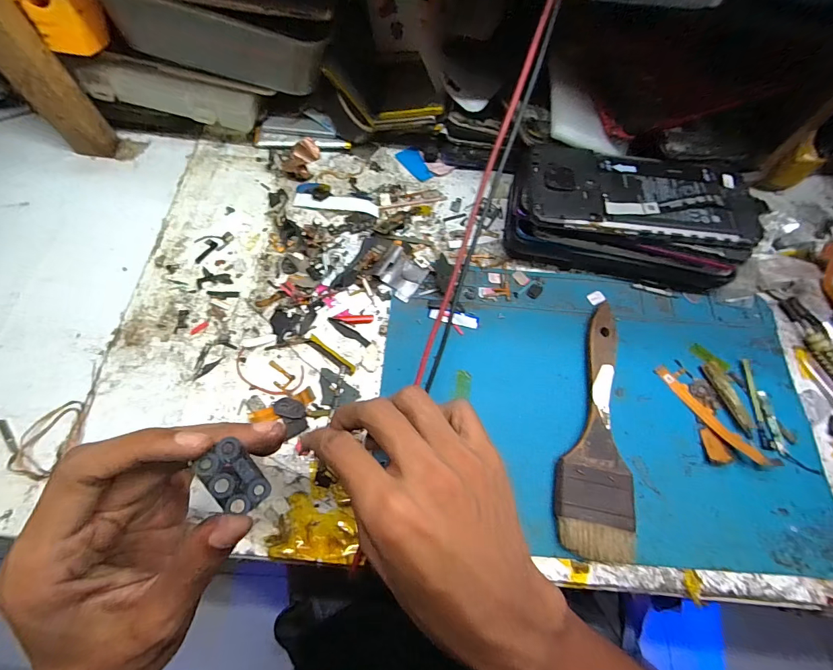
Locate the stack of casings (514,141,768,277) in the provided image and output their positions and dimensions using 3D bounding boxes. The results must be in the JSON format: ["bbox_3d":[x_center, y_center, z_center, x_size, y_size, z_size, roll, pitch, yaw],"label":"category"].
[{"bbox_3d":[0.152,-0.086,0.295,0.171,0.060,0.076,7,67,0],"label":"stack of casings"}]

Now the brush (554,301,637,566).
[{"bbox_3d":[0.116,0.056,0.257,0.046,0.013,0.164,7,67,0],"label":"brush"}]

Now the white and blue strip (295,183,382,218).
[{"bbox_3d":[-0.066,-0.117,0.327,0.071,0.005,0.027,7,67,0],"label":"white and blue strip"}]

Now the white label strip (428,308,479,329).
[{"bbox_3d":[0.028,-0.013,0.286,0.038,0.004,0.011,11,67,2],"label":"white label strip"}]

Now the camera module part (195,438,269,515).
[{"bbox_3d":[-0.070,0.056,0.148,0.017,0.004,0.027,-38,104,-31],"label":"camera module part"}]

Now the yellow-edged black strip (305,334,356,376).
[{"bbox_3d":[-0.061,0.013,0.272,0.042,0.004,0.007,35,70,11],"label":"yellow-edged black strip"}]

